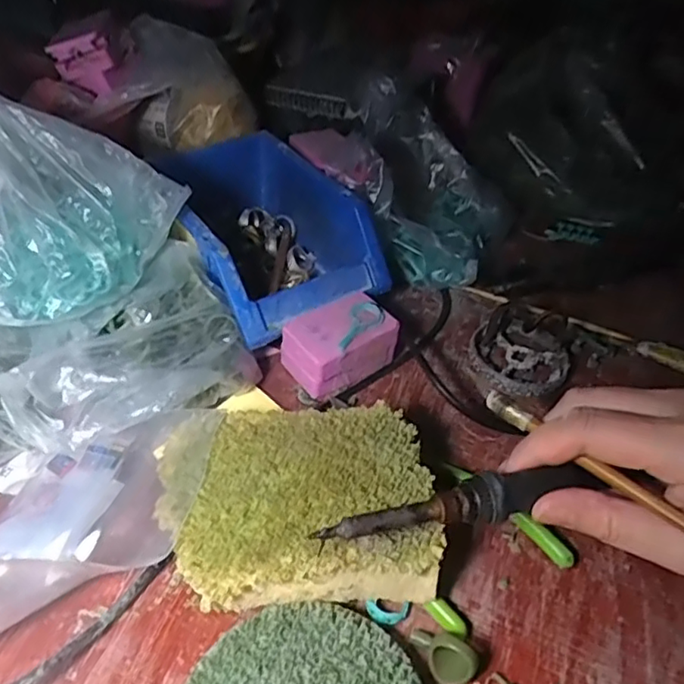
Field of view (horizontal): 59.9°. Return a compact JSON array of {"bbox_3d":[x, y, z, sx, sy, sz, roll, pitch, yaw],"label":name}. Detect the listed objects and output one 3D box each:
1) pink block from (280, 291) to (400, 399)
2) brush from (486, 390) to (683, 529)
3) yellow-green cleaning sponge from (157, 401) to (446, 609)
[{"bbox_3d":[-0.002,0.002,0.404,0.068,0.040,0.047,-23,50,-26],"label":"pink block"},{"bbox_3d":[0.121,0.062,0.255,0.005,0.012,0.141,-29,48,-32],"label":"brush"},{"bbox_3d":[-0.025,0.084,0.305,0.130,0.050,0.097,-2,44,-7],"label":"yellow-green cleaning sponge"}]

